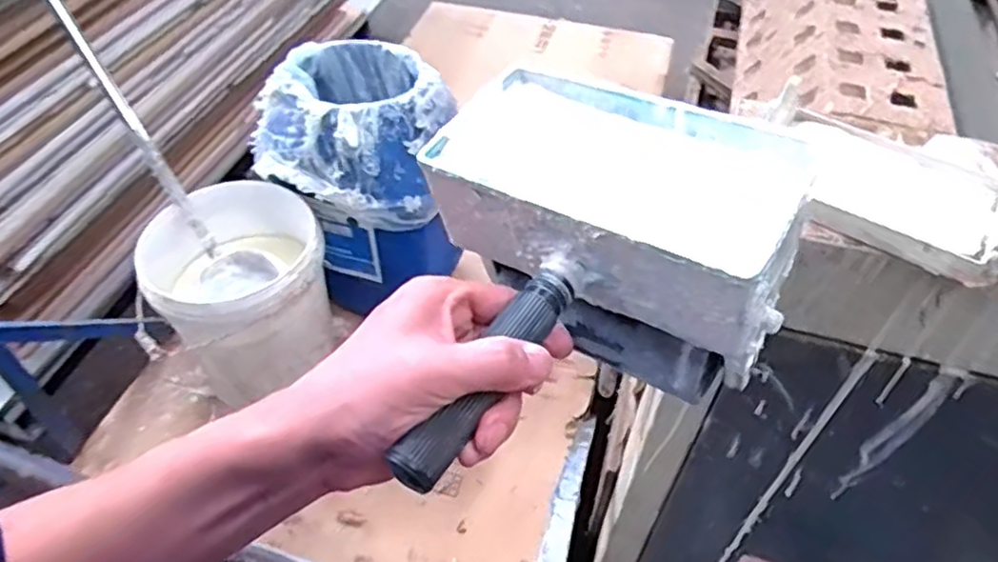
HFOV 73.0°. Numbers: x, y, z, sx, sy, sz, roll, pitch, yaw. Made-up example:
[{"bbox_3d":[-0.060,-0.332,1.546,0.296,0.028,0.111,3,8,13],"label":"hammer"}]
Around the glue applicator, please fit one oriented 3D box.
[{"bbox_3d":[0.020,0.009,0.356,0.191,0.139,0.228,31,54,25],"label":"glue applicator"}]

